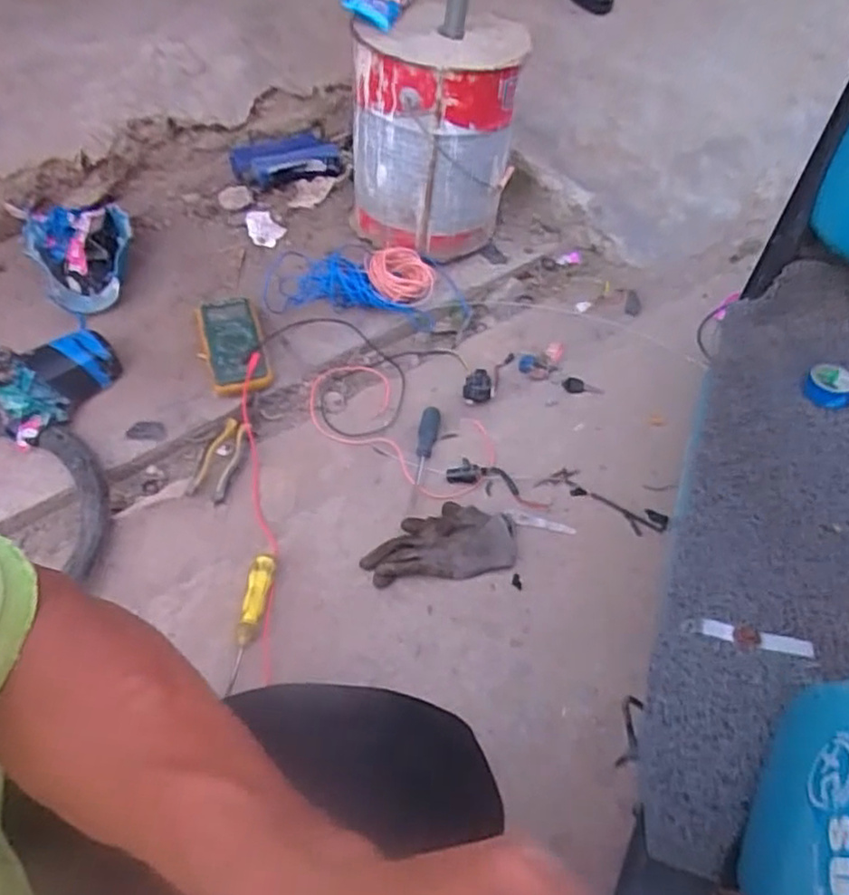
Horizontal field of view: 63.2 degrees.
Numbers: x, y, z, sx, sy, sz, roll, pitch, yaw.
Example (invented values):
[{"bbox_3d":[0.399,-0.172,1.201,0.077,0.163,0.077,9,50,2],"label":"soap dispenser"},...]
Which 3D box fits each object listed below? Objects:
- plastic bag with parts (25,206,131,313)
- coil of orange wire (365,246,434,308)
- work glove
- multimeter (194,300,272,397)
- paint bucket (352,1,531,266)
[{"bbox_3d":[-0.596,-0.331,1.226,0.168,0.115,0.205,-21,56,-16],"label":"plastic bag with parts"},{"bbox_3d":[-0.042,-0.296,1.189,0.120,0.024,0.101,41,76,3],"label":"coil of orange wire"},{"bbox_3d":[0.020,0.125,0.907,0.194,0.032,0.100,-4,53,-4],"label":"work glove"},{"bbox_3d":[-0.310,-0.164,1.115,0.097,0.042,0.200,-16,54,-12],"label":"multimeter"},{"bbox_3d":[0.018,-0.554,1.226,0.295,0.336,0.265,-1,53,-1],"label":"paint bucket"}]

